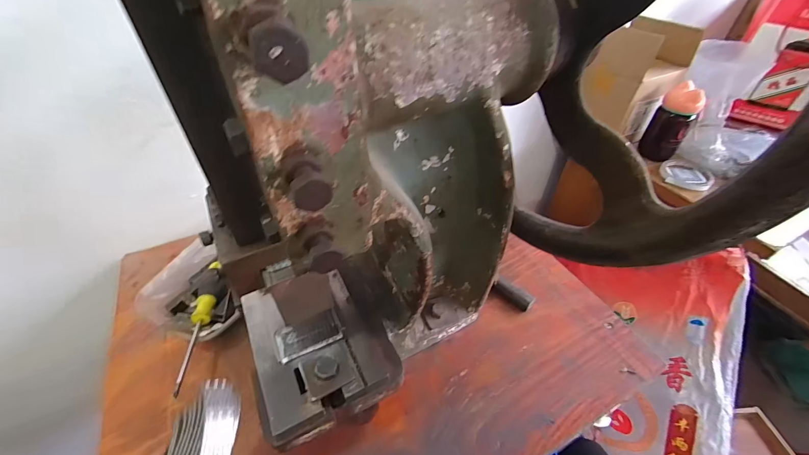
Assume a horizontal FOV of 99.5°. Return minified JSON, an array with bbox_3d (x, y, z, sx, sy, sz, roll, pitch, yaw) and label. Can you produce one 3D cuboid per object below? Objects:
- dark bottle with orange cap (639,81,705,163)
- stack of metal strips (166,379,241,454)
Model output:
[{"bbox_3d":[0.539,-0.211,0.693,0.069,0.140,0.057,29,51,26],"label":"dark bottle with orange cap"},{"bbox_3d":[-0.151,0.155,0.251,0.046,0.023,0.080,-4,44,-4],"label":"stack of metal strips"}]

